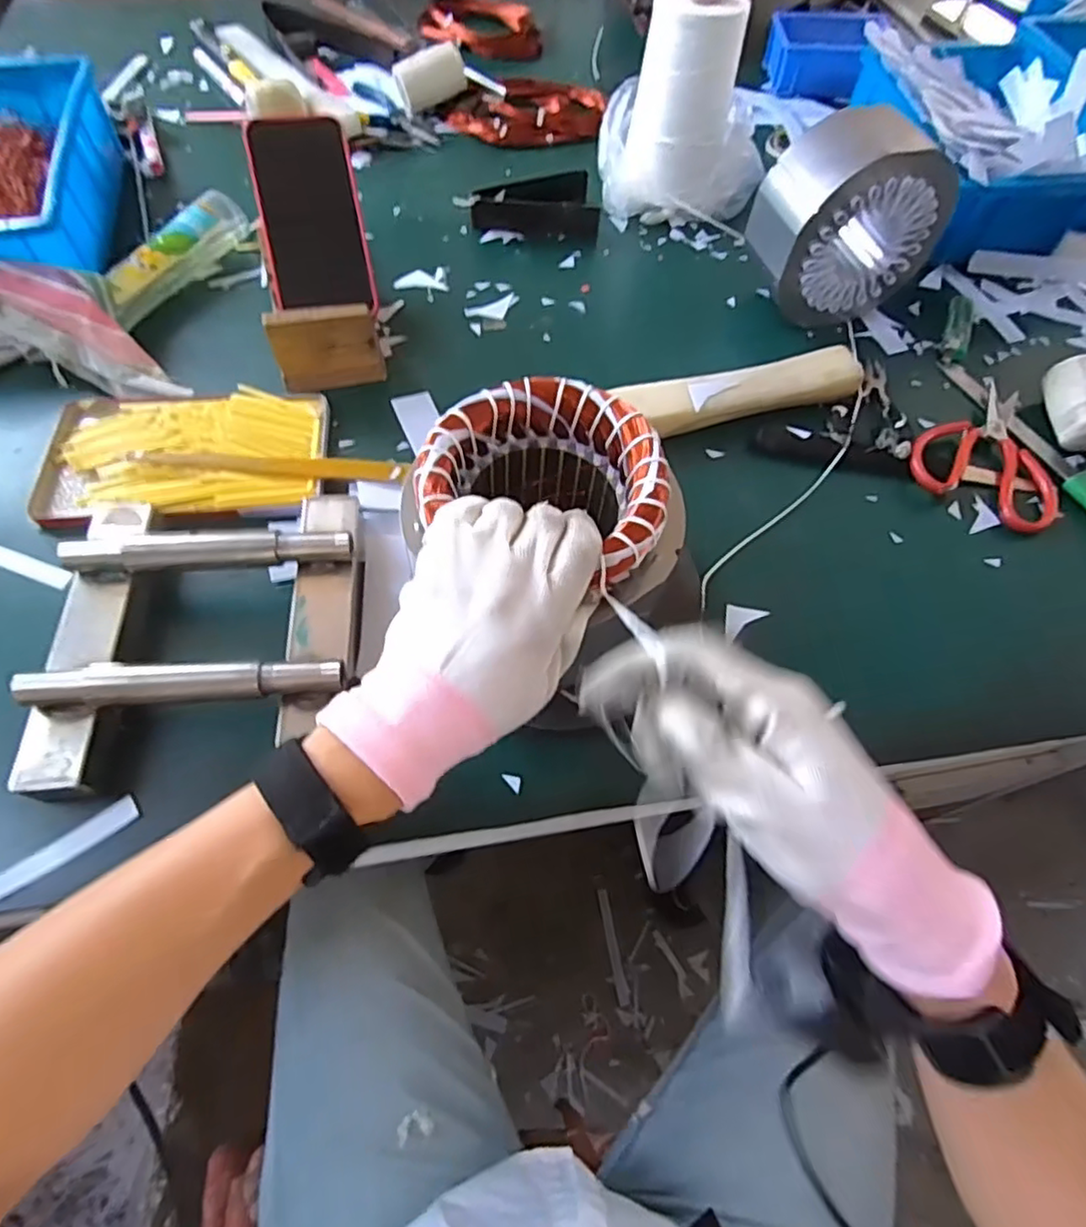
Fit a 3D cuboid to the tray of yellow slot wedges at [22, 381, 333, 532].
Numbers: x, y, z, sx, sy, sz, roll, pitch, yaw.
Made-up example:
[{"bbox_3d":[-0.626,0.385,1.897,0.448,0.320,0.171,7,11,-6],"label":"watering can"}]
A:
[{"bbox_3d":[-0.271,-0.122,0.491,0.202,0.021,0.124,-4,62,-5],"label":"tray of yellow slot wedges"}]

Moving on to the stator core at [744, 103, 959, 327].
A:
[{"bbox_3d":[0.259,-0.340,0.562,0.143,0.149,0.082,-14,63,-10],"label":"stator core"}]

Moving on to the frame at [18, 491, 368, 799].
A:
[{"bbox_3d":[-0.210,0.006,0.409,0.182,0.047,0.188,-6,62,-6],"label":"frame"}]

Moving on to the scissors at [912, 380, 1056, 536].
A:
[{"bbox_3d":[0.371,-0.142,0.532,0.116,0.020,0.151,24,63,10],"label":"scissors"}]

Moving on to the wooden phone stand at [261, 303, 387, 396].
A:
[{"bbox_3d":[-0.169,-0.209,0.512,0.082,0.067,0.018,-16,63,-11],"label":"wooden phone stand"}]

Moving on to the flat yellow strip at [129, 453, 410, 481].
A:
[{"bbox_3d":[-0.203,-0.112,0.491,0.194,0.004,0.019,2,61,-8],"label":"flat yellow strip"}]

